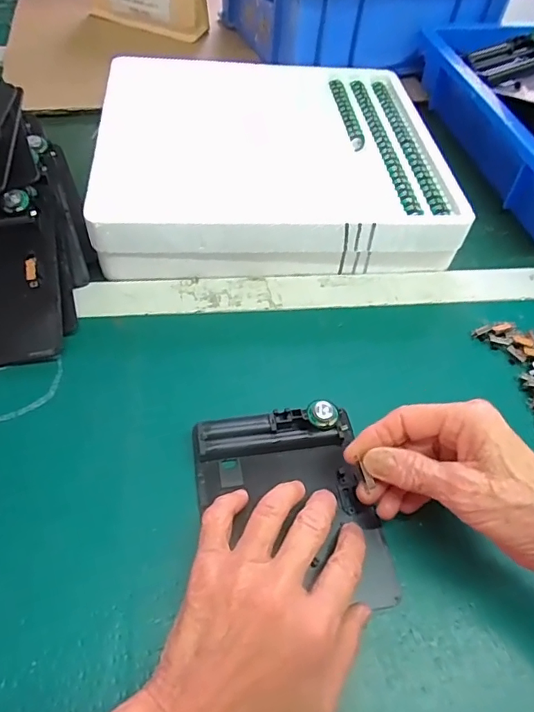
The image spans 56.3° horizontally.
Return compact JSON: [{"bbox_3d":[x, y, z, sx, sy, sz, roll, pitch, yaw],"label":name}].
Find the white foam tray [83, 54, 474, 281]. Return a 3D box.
[{"bbox_3d":[0.001,-0.202,0.506,0.317,0.061,0.307,-2,54,-7],"label":"white foam tray"}]

